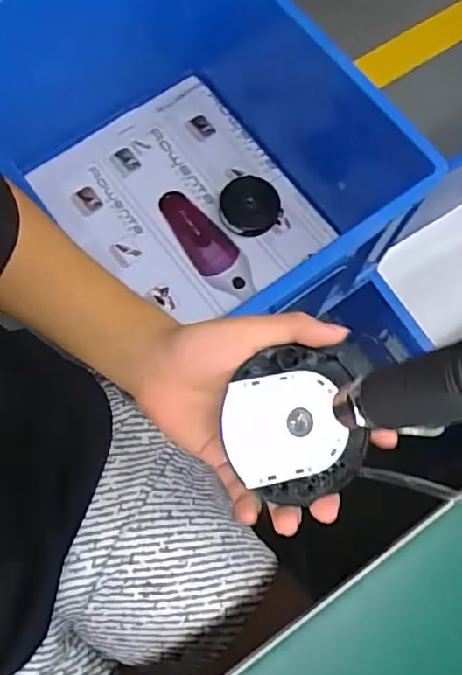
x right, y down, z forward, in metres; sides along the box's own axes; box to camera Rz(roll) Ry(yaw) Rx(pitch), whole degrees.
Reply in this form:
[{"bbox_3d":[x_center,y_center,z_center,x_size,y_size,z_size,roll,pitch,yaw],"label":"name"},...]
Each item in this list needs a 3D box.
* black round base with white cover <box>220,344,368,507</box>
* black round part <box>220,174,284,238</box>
[{"bbox_3d":[0.041,0.051,0.341,0.087,0.020,0.087,2,83,-19],"label":"black round base with white cover"},{"bbox_3d":[0.035,-0.216,0.916,0.103,0.046,0.091,-36,78,-11],"label":"black round part"}]

